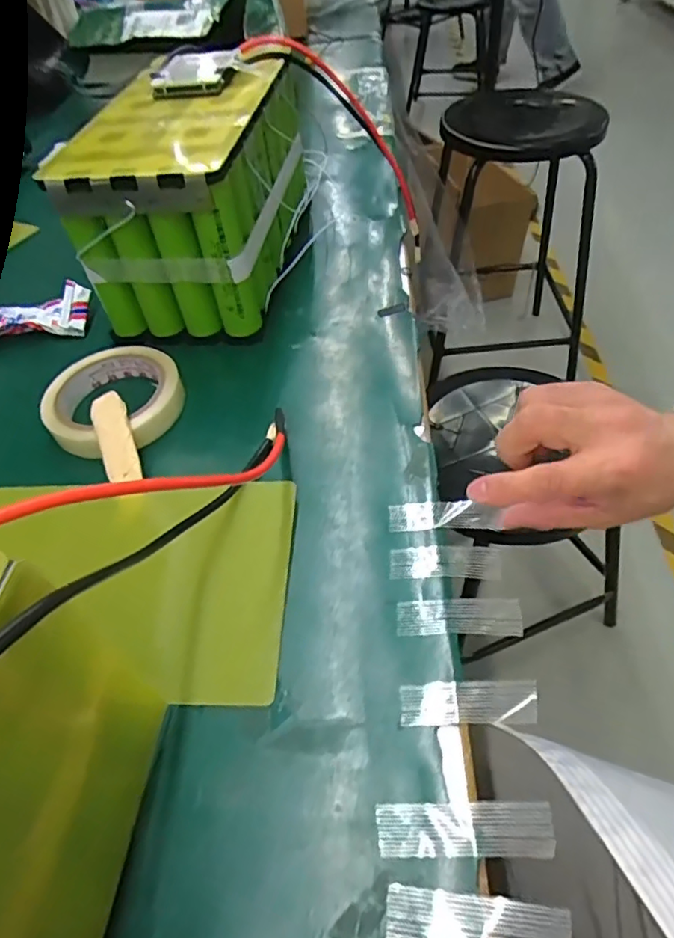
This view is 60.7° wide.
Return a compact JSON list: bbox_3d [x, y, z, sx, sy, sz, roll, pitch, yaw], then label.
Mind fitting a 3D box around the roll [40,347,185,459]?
[{"bbox_3d":[-0.171,-0.052,0.443,0.101,0.025,0.101,-3,49,3],"label":"roll"}]

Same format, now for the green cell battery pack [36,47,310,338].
[{"bbox_3d":[-0.121,-0.255,0.515,0.137,0.140,0.250,6,50,10],"label":"green cell battery pack"}]

